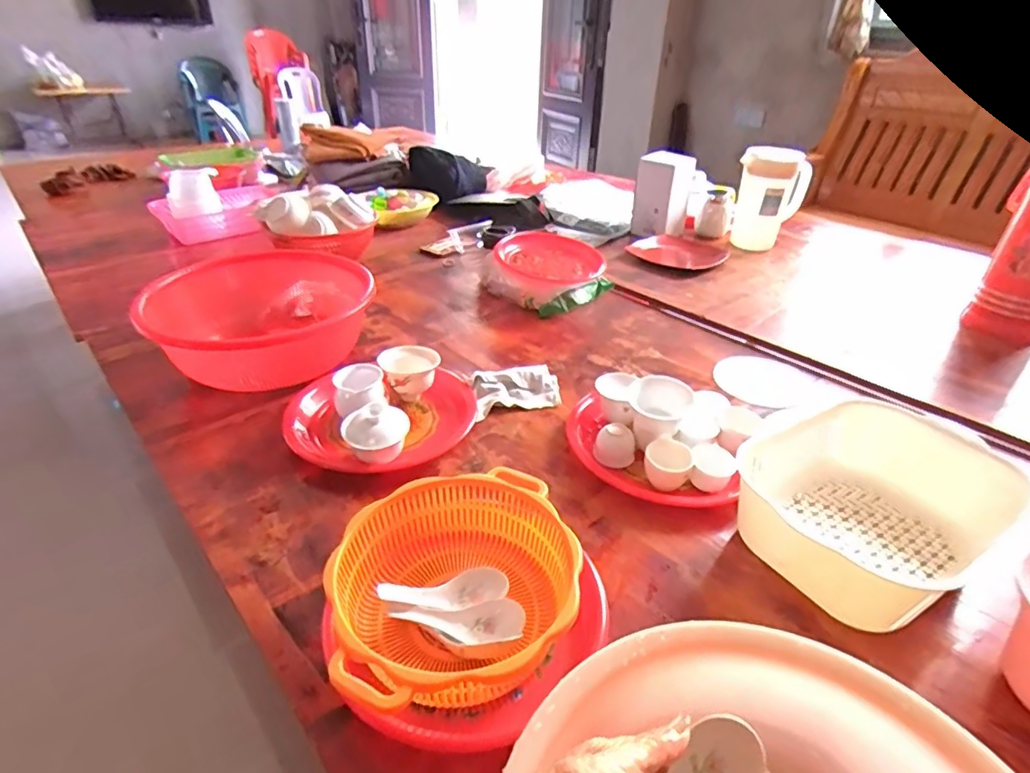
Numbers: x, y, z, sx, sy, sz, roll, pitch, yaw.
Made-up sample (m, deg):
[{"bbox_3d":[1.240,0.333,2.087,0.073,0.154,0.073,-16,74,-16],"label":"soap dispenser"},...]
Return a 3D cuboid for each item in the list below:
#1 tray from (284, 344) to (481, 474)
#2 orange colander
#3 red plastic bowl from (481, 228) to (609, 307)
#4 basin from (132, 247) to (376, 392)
[{"bbox_3d":[-0.188,0.026,0.777,0.249,0.075,0.225,-9,34,-14],"label":"tray"},{"bbox_3d":[-0.051,0.189,0.518,0.211,0.087,0.214,-9,34,-14],"label":"orange colander"},{"bbox_3d":[0.073,-0.247,1.193,0.223,0.100,0.223,1,33,-1],"label":"red plastic bowl"},{"bbox_3d":[-0.409,-0.108,0.930,0.346,0.124,0.357,1,33,-1],"label":"basin"}]

